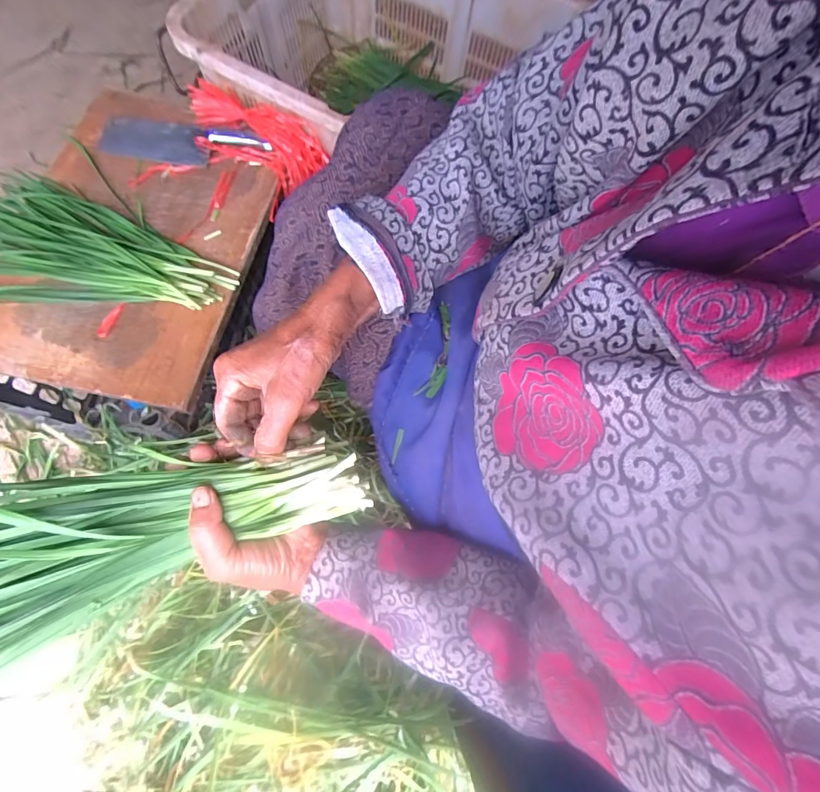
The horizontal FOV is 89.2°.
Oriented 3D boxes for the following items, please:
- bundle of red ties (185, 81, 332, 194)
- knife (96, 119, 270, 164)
[{"bbox_3d":[-0.266,-0.431,0.699,0.237,0.073,0.113,32,73,8],"label":"bundle of red ties"},{"bbox_3d":[-0.369,-0.421,0.682,0.271,0.015,0.077,5,71,-1],"label":"knife"}]

